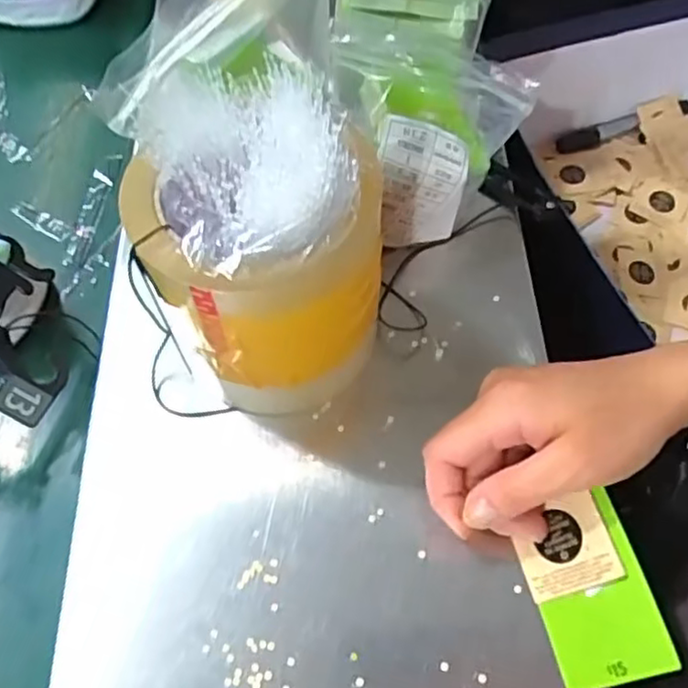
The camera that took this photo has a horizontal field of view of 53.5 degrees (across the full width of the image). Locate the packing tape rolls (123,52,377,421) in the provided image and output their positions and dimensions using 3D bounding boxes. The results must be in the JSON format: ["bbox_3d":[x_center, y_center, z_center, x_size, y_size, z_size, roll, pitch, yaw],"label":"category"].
[{"bbox_3d":[-0.033,-0.040,0.315,0.098,0.135,0.100,0,59,-2],"label":"packing tape rolls"}]

